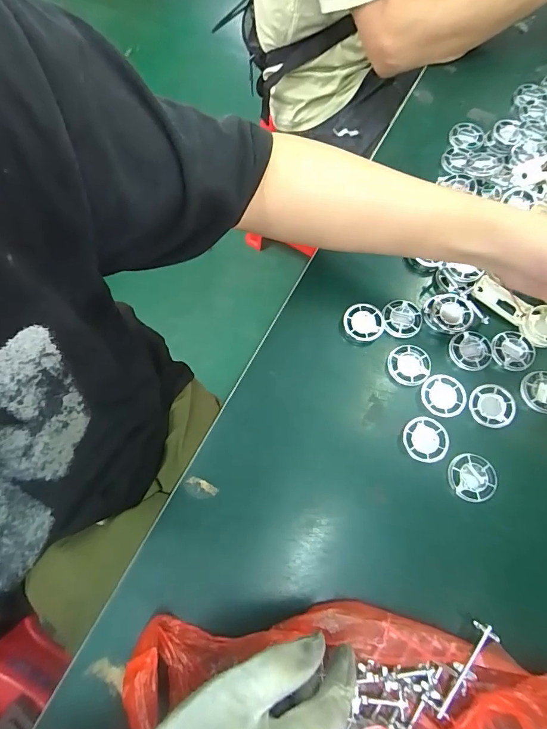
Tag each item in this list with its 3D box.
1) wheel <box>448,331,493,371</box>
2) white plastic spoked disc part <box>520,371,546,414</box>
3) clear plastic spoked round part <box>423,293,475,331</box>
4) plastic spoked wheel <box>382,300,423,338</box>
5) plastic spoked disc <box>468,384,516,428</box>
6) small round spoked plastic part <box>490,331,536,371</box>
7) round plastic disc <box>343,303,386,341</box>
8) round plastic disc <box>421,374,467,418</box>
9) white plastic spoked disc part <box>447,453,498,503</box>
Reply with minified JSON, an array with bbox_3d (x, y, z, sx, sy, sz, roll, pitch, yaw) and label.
[{"bbox_3d":[0.189,-0.013,0.363,0.038,0.004,0.038,0,72,0],"label":"wheel"},{"bbox_3d":[0.248,0.024,0.352,0.037,0.009,0.036,0,72,0],"label":"white plastic spoked disc part"},{"bbox_3d":[0.170,-0.051,0.372,0.042,0.011,0.036,35,75,10],"label":"clear plastic spoked round part"},{"bbox_3d":[0.127,-0.045,0.376,0.038,0.005,0.038,0,73,0],"label":"plastic spoked wheel"},{"bbox_3d":[0.196,0.037,0.342,0.038,0.004,0.037,0,72,0],"label":"plastic spoked disc"},{"bbox_3d":[0.228,-0.014,0.365,0.038,0.006,0.039,0,72,0],"label":"small round spoked plastic part"},{"bbox_3d":[0.090,-0.041,0.376,0.039,0.008,0.037,0,72,0],"label":"round plastic disc"},{"bbox_3d":[0.155,0.028,0.349,0.036,0.005,0.039,0,72,0],"label":"round plastic disc"},{"bbox_3d":[0.171,0.097,0.328,0.038,0.007,0.039,0,72,0],"label":"white plastic spoked disc part"}]

